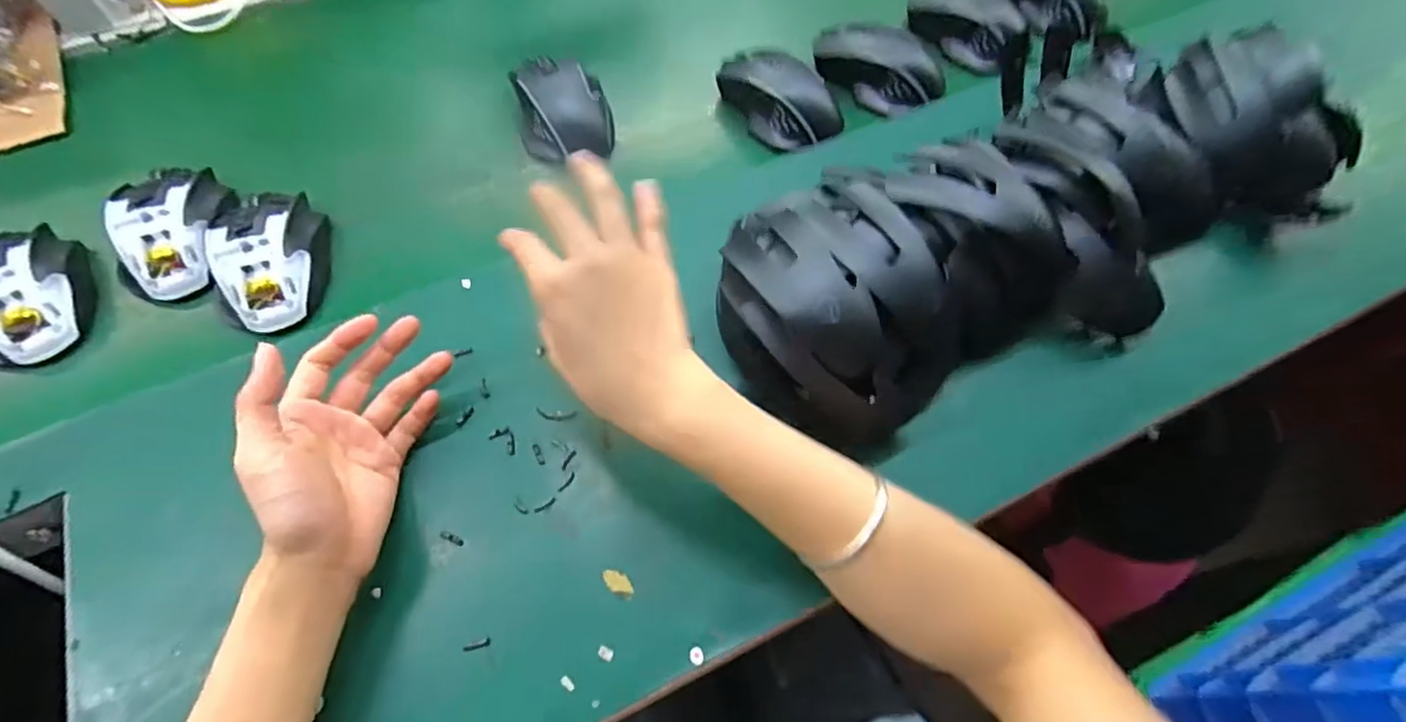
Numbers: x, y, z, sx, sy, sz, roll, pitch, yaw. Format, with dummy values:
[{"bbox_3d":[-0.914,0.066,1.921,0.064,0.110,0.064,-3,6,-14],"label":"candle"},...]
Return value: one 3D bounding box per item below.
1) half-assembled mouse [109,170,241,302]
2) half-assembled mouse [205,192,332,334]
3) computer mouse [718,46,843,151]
[{"bbox_3d":[-0.377,-0.096,0.459,0.066,0.042,0.105,-16,62,-9],"label":"half-assembled mouse"},{"bbox_3d":[-0.300,-0.076,0.445,0.070,0.033,0.107,-21,63,-12],"label":"half-assembled mouse"},{"bbox_3d":[0.060,-0.224,0.527,0.067,0.035,0.109,-28,65,-15],"label":"computer mouse"}]

